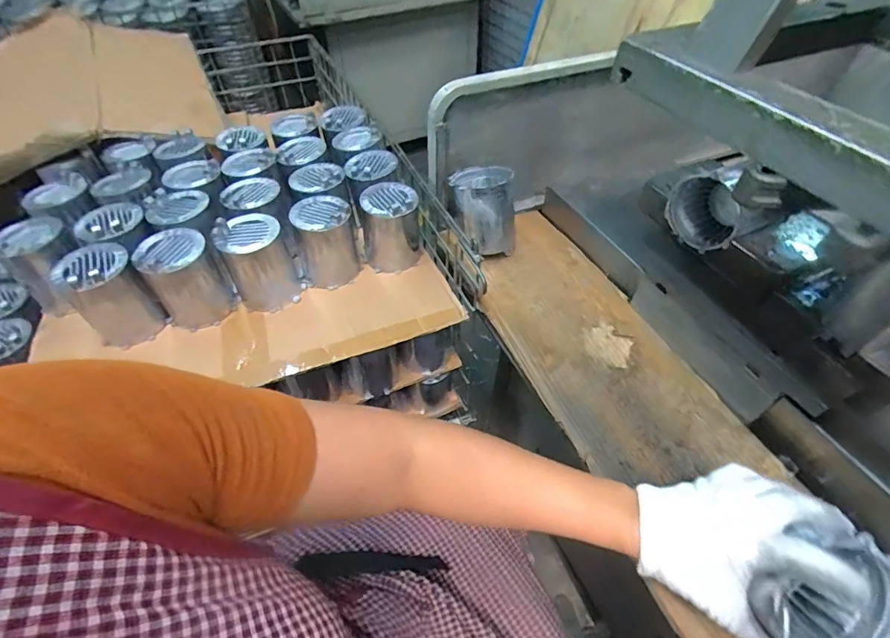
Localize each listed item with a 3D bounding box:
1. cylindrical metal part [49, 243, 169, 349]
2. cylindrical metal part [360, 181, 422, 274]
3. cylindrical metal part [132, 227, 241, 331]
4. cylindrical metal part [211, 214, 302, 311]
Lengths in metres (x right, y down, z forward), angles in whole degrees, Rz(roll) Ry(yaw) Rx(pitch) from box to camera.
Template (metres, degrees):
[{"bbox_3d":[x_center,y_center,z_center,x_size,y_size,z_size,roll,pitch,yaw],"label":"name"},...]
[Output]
[{"bbox_3d":[-0.447,-0.032,0.594,0.080,0.125,0.080,-1,50,1],"label":"cylindrical metal part"},{"bbox_3d":[-0.086,-0.149,0.714,0.089,0.119,0.086,-7,50,-5],"label":"cylindrical metal part"},{"bbox_3d":[-0.359,-0.051,0.625,0.086,0.127,0.086,-1,50,1],"label":"cylindrical metal part"},{"bbox_3d":[-0.271,-0.084,0.645,0.086,0.126,0.085,-1,50,1],"label":"cylindrical metal part"}]

